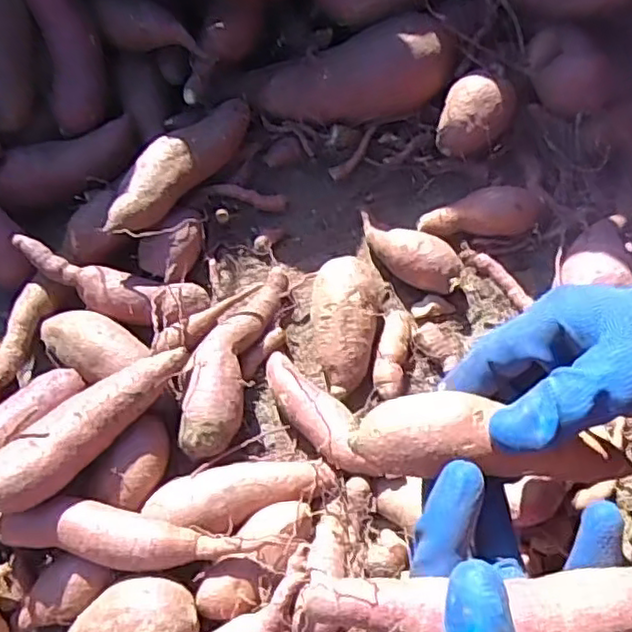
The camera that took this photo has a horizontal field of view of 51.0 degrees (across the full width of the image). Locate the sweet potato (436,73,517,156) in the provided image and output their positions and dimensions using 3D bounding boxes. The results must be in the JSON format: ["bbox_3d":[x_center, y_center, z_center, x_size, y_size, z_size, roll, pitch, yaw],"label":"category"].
[{"bbox_3d":[0.125,-0.157,0.516,0.050,0.039,0.055,0,64,-1],"label":"sweet potato"}]

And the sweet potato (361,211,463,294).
[{"bbox_3d":[0.065,-0.047,0.486,0.085,0.032,0.032,35,68,15],"label":"sweet potato"}]

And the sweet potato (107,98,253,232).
[{"bbox_3d":[-0.102,-0.108,0.491,0.039,0.047,0.147,29,67,12],"label":"sweet potato"}]

